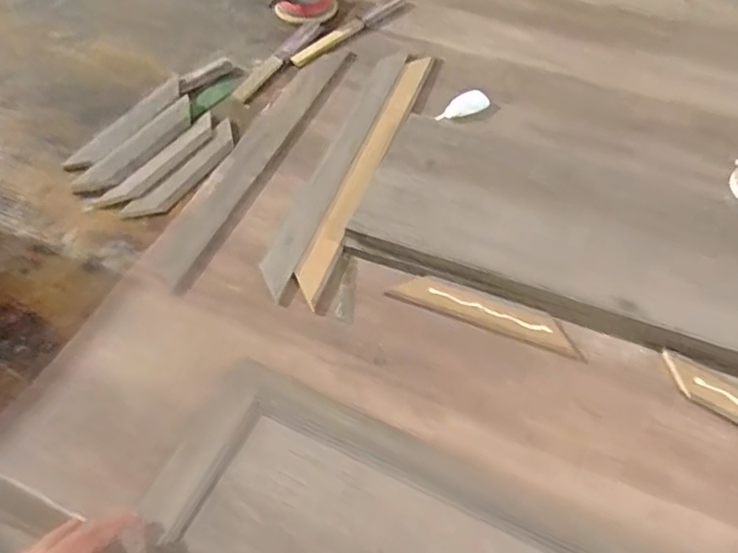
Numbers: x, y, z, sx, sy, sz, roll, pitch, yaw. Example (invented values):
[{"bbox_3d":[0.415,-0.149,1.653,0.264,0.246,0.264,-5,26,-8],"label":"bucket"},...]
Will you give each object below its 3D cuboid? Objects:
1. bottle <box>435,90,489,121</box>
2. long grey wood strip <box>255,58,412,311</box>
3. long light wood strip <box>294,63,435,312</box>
[{"bbox_3d":[0.144,-0.263,0.920,0.089,0.021,0.031,-26,58,-15],"label":"bottle"},{"bbox_3d":[-0.044,-0.170,0.858,0.047,0.013,0.483,16,57,13],"label":"long grey wood strip"},{"bbox_3d":[-0.002,-0.162,0.852,0.044,0.012,0.489,15,56,13],"label":"long light wood strip"}]

